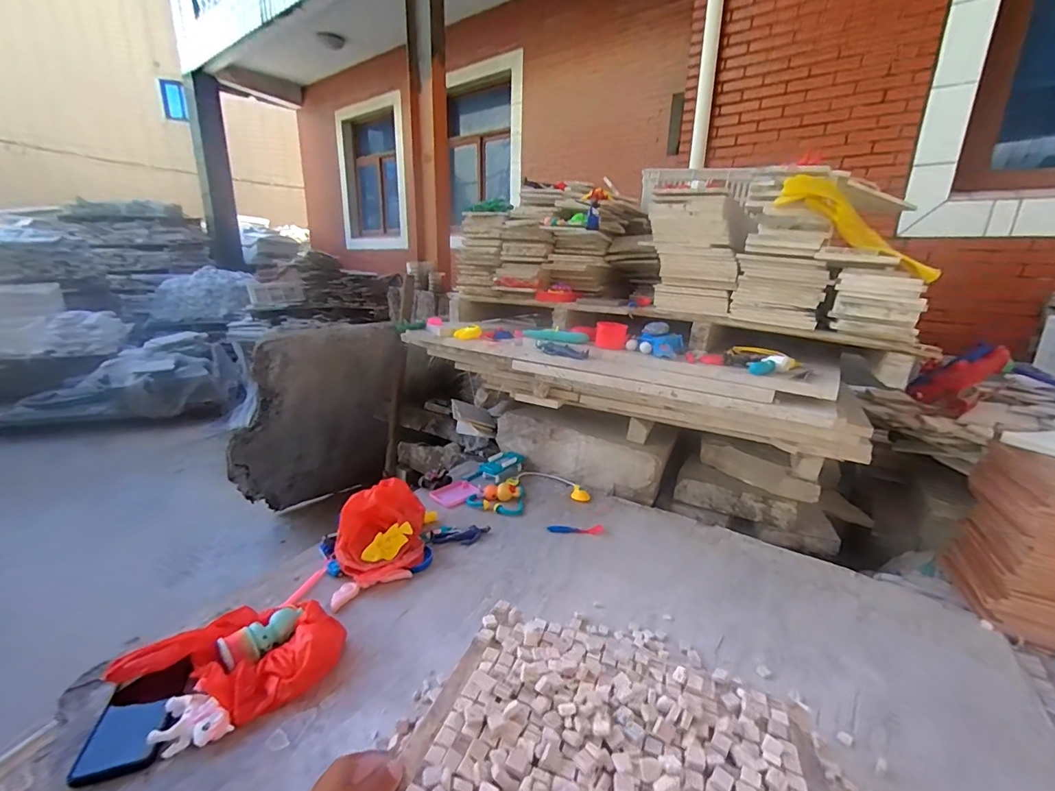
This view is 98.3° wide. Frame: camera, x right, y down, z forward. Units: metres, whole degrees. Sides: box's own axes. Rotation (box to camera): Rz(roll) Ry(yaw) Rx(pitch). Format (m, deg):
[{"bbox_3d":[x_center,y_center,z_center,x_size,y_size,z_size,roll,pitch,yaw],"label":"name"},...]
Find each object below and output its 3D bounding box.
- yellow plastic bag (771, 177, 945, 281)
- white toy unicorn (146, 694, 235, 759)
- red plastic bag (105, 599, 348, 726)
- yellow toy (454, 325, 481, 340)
[{"bbox_3d":[0.593,-0.302,0.831,0.304,0.075,0.067,48,37,16],"label":"yellow plastic bag"},{"bbox_3d":[-0.429,0.417,0.575,0.089,0.028,0.067,10,20,31],"label":"white toy unicorn"},{"bbox_3d":[-0.417,0.386,0.676,0.252,0.069,0.174,4,18,13],"label":"red plastic bag"},{"bbox_3d":[-0.152,-0.161,1.170,0.066,0.033,0.033,-3,17,-9],"label":"yellow toy"}]

